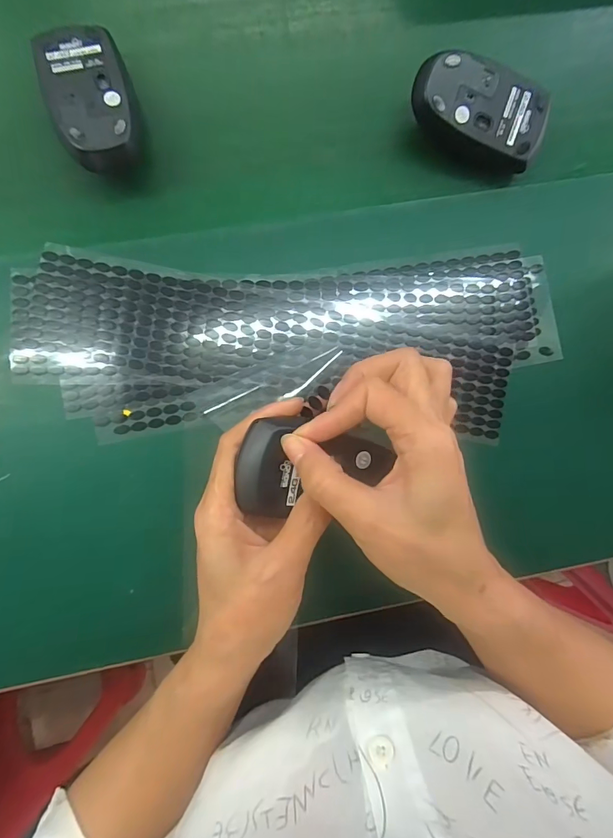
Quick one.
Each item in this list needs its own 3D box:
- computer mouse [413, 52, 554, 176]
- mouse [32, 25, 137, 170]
[{"bbox_3d":[0.124,-0.219,0.309,0.100,0.041,0.053,16,87,-3],"label":"computer mouse"},{"bbox_3d":[-0.146,-0.217,0.294,0.053,0.042,0.100,-19,90,-4],"label":"mouse"}]

